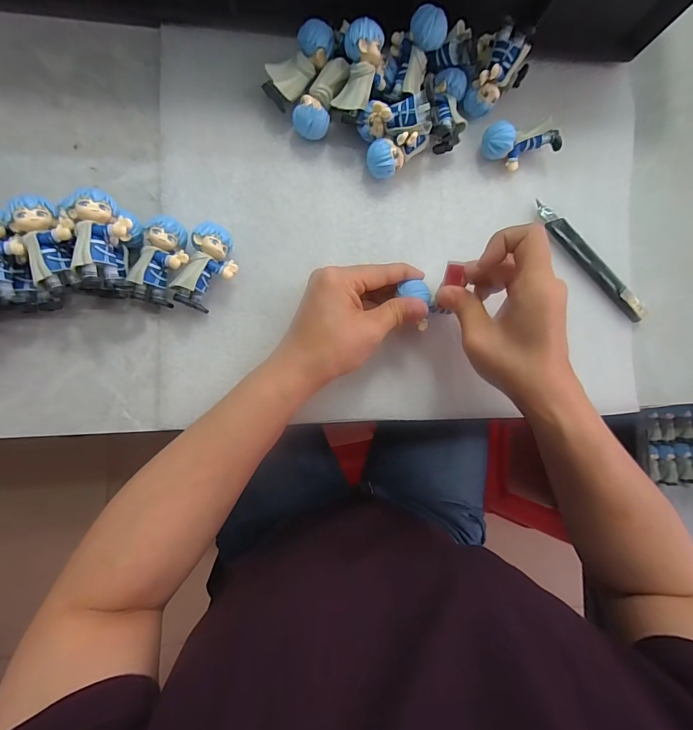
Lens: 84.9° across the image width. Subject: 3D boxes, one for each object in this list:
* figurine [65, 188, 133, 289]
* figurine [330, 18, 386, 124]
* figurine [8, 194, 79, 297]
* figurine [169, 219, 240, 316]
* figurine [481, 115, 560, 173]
[{"bbox_3d":[-0.153,-0.079,0.239,0.032,0.021,0.060,-6,90,-9],"label":"figurine"},{"bbox_3d":[0.011,-0.211,0.273,0.034,0.028,0.052,18,86,-8],"label":"figurine"},{"bbox_3d":[-0.185,-0.075,0.239,0.030,0.020,0.059,-15,91,-9],"label":"figurine"},{"bbox_3d":[-0.099,-0.069,0.277,0.033,0.033,0.060,20,86,-8],"label":"figurine"},{"bbox_3d":[0.147,-0.188,0.321,0.062,0.029,0.032,-18,92,-9],"label":"figurine"}]

